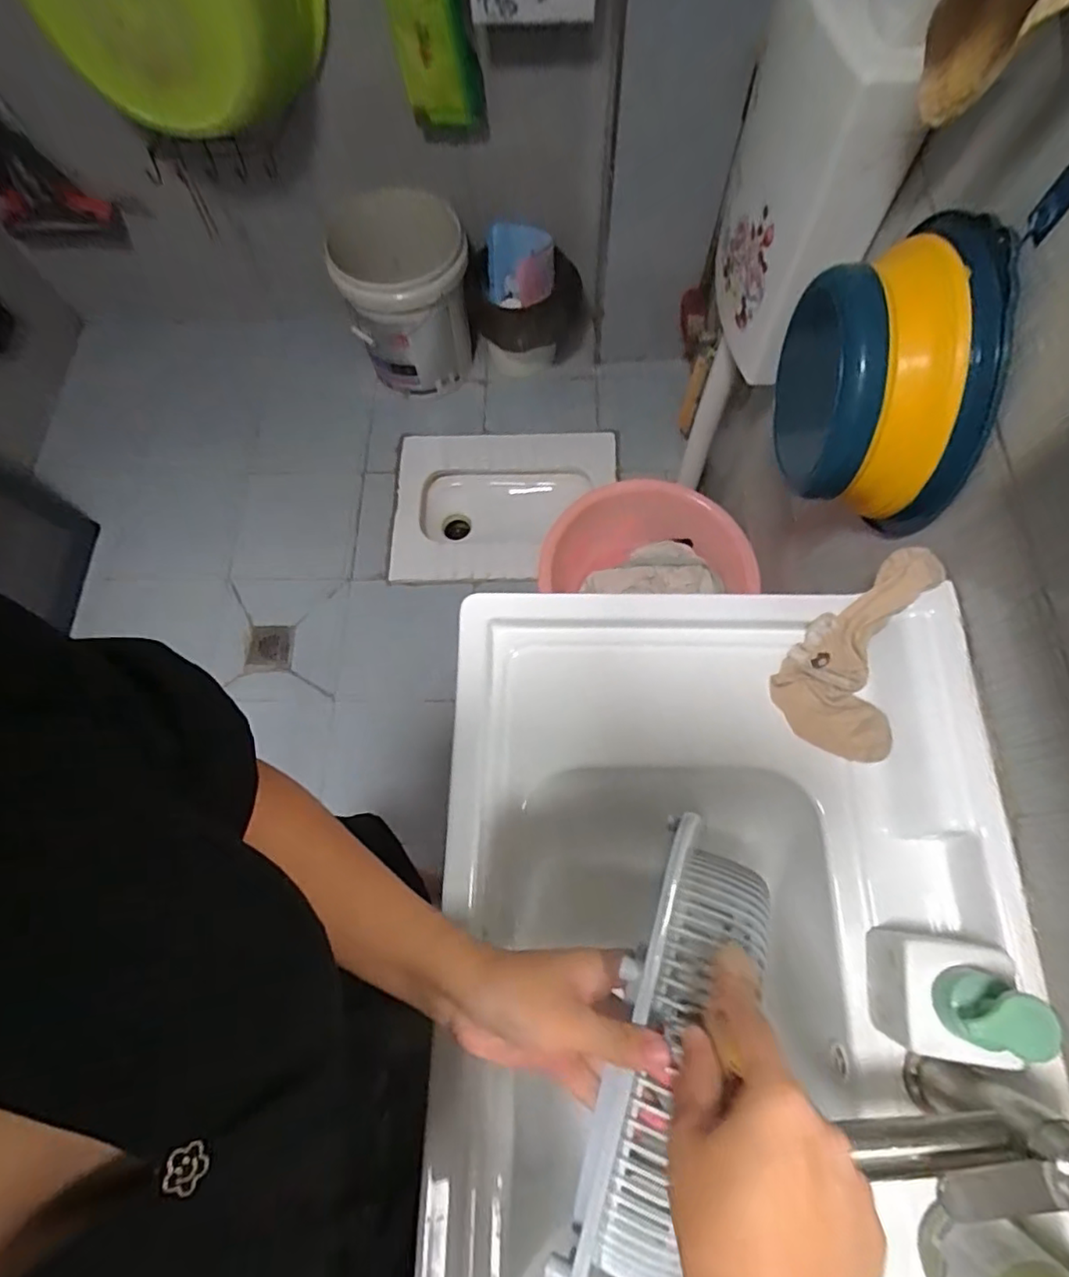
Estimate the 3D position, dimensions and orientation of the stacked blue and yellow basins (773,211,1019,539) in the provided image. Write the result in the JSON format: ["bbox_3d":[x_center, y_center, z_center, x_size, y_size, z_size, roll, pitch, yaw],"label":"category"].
[{"bbox_3d":[0.331,-0.239,0.601,0.130,0.233,0.221,3,70,3],"label":"stacked blue and yellow basins"}]

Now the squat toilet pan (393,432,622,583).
[{"bbox_3d":[-0.073,-0.315,1.615,0.555,0.150,0.435,0,70,2],"label":"squat toilet pan"}]

